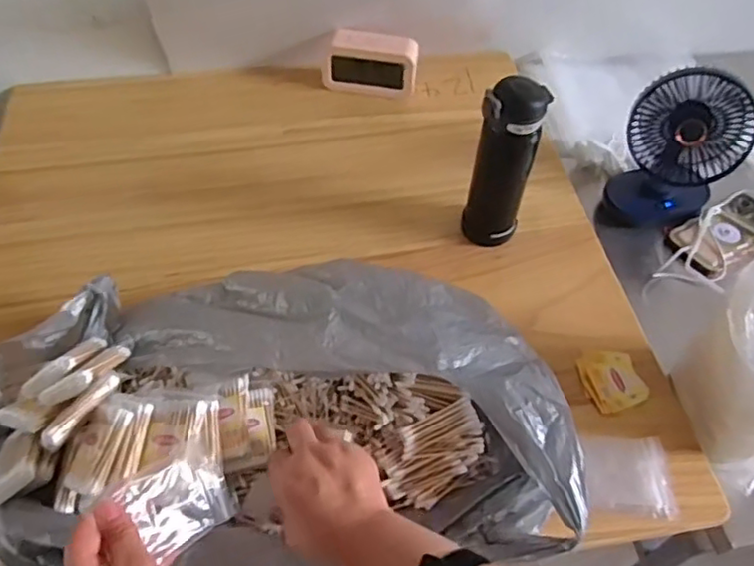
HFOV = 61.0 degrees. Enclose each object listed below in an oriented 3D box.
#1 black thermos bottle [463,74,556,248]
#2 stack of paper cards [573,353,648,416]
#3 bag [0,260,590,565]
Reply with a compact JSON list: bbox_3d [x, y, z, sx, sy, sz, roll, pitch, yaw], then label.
[{"bbox_3d":[0.144,-0.131,0.734,0.058,0.210,0.058,29,57,19],"label":"black thermos bottle"},{"bbox_3d":[0.254,0.104,0.695,0.065,0.013,0.073,-11,53,-10],"label":"stack of paper cards"},{"bbox_3d":[-0.114,0.111,0.574,0.532,0.114,0.301,-5,52,-5],"label":"bag"}]

